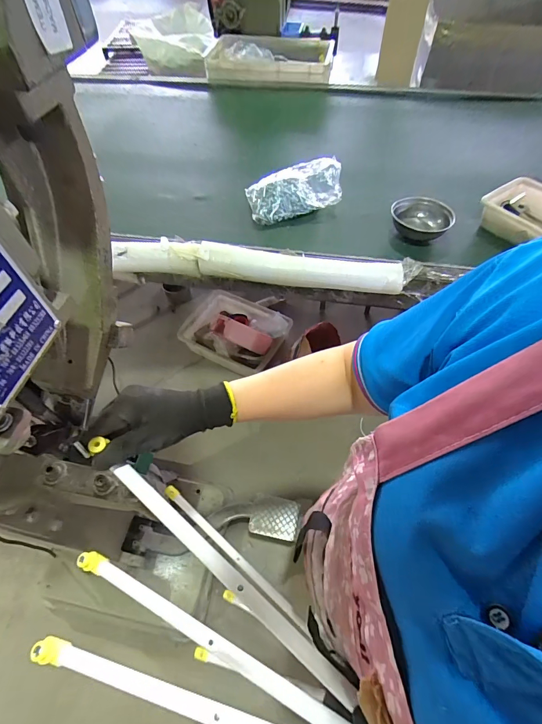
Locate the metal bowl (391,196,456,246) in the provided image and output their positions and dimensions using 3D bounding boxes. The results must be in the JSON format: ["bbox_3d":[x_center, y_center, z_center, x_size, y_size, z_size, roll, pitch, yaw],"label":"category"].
[{"bbox_3d":[0.383,-0.364,0.917,0.145,0.062,0.158,9,56,7],"label":"metal bowl"}]

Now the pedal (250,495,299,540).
[{"bbox_3d":[0.013,0.508,1.169,0.153,0.032,0.123,7,56,6],"label":"pedal"}]

